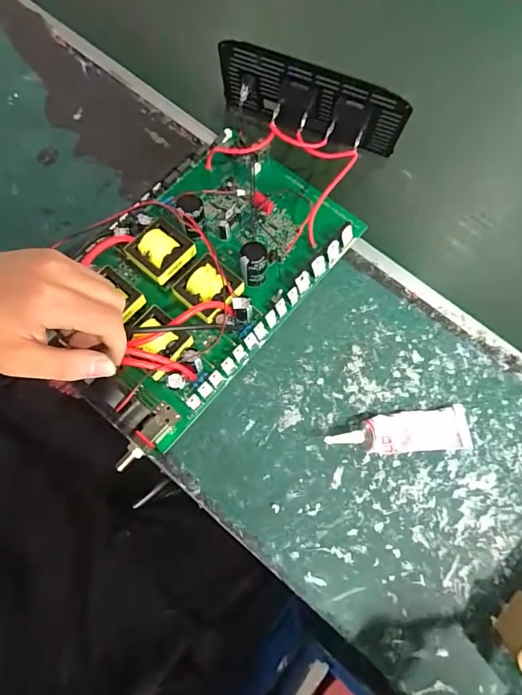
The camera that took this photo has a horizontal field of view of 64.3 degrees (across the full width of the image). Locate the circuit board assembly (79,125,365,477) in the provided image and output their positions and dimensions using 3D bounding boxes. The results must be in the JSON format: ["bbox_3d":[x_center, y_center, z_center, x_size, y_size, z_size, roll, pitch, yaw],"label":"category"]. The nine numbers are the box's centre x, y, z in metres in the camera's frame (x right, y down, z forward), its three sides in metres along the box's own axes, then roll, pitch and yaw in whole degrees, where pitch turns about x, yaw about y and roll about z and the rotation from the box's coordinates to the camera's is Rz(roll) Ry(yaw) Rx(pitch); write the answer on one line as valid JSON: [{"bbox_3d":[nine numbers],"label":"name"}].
[{"bbox_3d":[-0.058,-0.076,0.371,0.178,0.072,0.292,40,79,10],"label":"circuit board assembly"}]

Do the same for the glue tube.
[{"bbox_3d":[0.117,0.072,0.355,0.122,0.022,0.035,-3,73,-3],"label":"glue tube"}]

